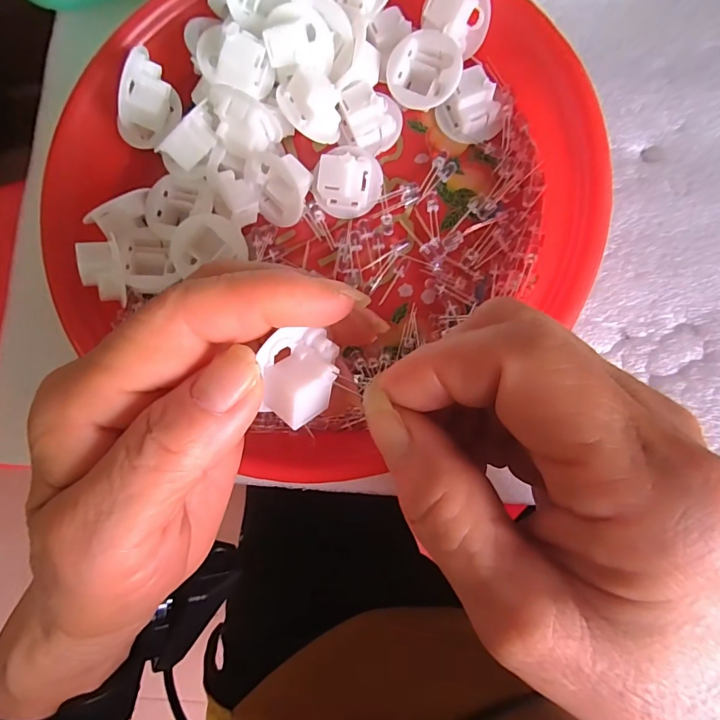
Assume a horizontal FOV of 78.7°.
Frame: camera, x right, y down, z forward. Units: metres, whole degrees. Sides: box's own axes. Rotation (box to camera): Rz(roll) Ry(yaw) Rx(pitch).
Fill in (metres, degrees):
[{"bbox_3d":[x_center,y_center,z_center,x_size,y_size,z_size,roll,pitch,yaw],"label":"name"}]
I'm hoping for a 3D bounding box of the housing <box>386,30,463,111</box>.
[{"bbox_3d":[0.030,-0.131,0.202,0.032,0.016,0.029,7,96,12],"label":"housing"}]

